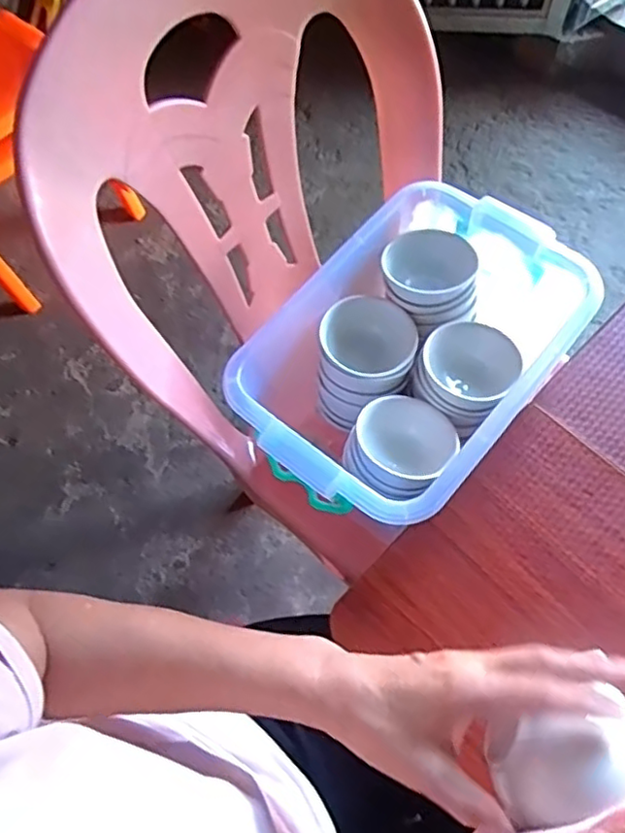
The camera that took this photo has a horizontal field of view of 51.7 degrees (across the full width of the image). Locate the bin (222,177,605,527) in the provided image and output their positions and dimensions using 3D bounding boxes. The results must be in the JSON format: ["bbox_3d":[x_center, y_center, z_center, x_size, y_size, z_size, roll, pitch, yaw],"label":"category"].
[{"bbox_3d":[0.100,-0.047,0.677,0.233,0.174,0.343,37,72,17],"label":"bin"}]

